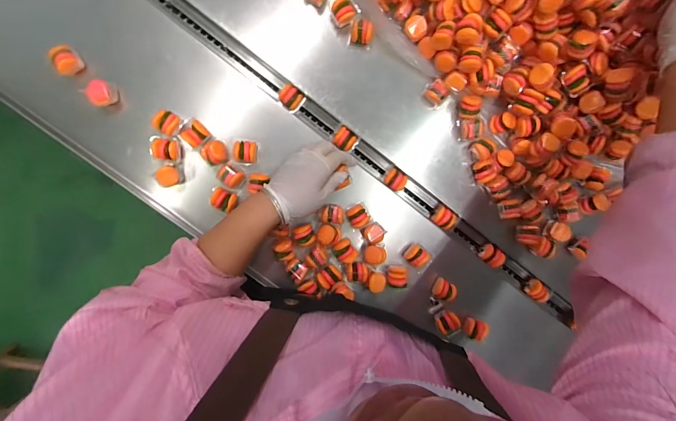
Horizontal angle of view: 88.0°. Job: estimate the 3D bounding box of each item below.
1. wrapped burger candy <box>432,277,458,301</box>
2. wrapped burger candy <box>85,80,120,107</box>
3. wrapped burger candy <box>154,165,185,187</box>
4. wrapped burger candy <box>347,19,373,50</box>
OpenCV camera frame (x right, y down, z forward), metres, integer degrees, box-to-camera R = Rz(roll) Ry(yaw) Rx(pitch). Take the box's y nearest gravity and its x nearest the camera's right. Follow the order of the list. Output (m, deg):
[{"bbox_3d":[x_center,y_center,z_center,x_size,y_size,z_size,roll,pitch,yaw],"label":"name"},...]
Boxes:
[{"bbox_3d":[0.169,0.126,0.555,0.033,0.035,0.029,32,89,-6],"label":"wrapped burger candy"},{"bbox_3d":[-0.327,-0.162,0.488,0.027,0.030,0.033,28,89,-6],"label":"wrapped burger candy"},{"bbox_3d":[-0.240,-0.049,0.501,0.029,0.028,0.028,0,92,-5],"label":"wrapped burger candy"},{"bbox_3d":[0.035,-0.260,0.515,0.033,0.030,0.032,9,91,-6],"label":"wrapped burger candy"}]

